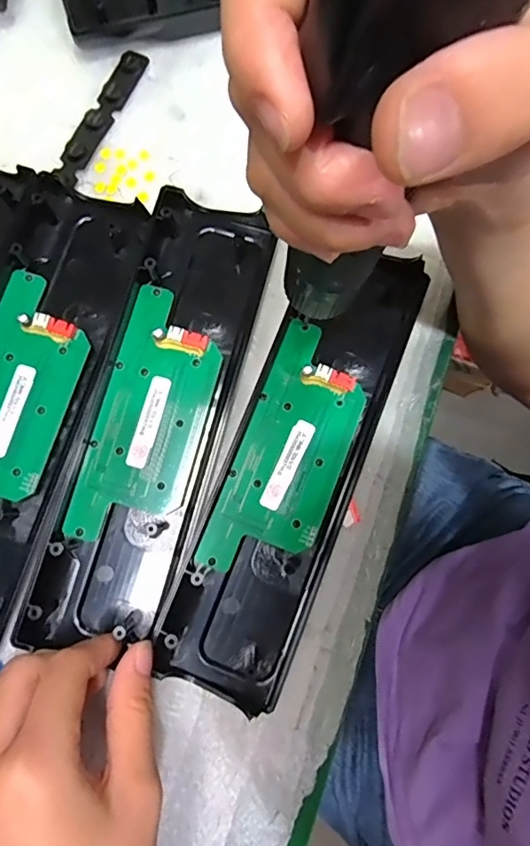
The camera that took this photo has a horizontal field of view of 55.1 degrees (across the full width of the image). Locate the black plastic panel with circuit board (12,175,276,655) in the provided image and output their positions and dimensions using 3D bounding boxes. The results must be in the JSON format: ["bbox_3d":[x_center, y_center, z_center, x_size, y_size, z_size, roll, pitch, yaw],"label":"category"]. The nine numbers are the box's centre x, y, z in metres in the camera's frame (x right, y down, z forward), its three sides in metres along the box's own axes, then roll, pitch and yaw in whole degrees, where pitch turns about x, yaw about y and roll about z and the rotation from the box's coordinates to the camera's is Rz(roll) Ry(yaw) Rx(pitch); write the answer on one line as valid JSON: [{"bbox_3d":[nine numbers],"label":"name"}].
[{"bbox_3d":[-0.057,-0.008,0.271,0.067,0.018,0.245,16,80,2],"label":"black plastic panel with circuit board"}]

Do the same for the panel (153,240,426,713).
[{"bbox_3d":[0.021,0.017,0.268,0.067,0.019,0.245,24,81,3],"label":"panel"}]

